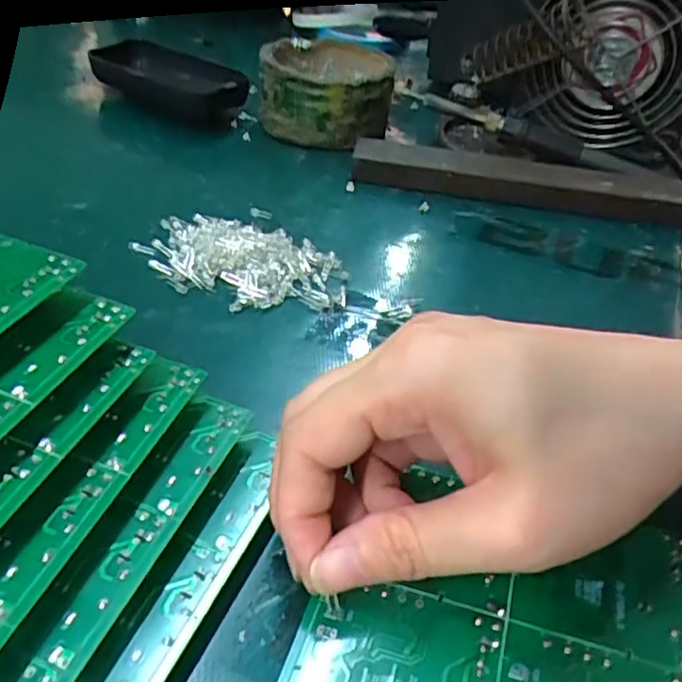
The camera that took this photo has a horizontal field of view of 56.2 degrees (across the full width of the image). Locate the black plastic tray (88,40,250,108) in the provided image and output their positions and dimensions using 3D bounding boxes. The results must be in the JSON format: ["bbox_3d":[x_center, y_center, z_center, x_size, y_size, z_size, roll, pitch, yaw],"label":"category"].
[{"bbox_3d":[-0.116,-0.166,0.410,0.104,0.035,0.046,23,43,17],"label":"black plastic tray"}]

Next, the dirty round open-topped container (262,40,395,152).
[{"bbox_3d":[-0.010,-0.158,0.407,0.080,0.048,0.075,4,41,-4],"label":"dirty round open-topped container"}]

